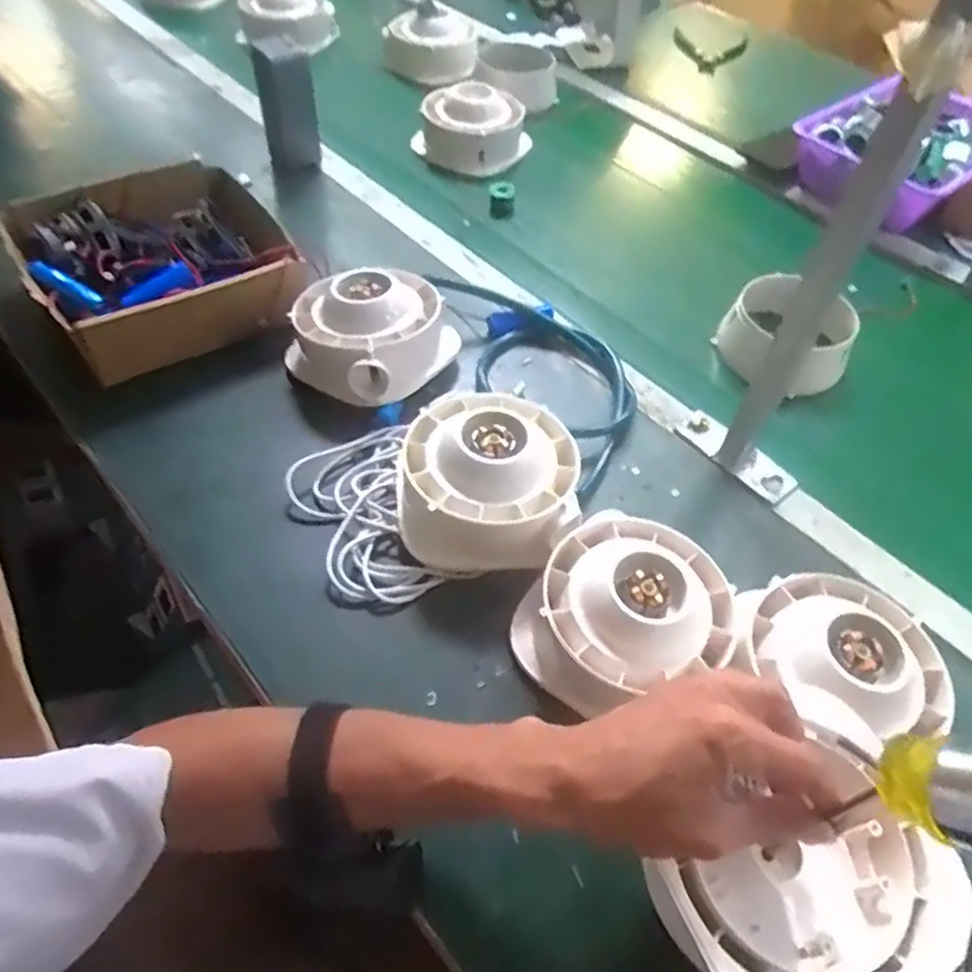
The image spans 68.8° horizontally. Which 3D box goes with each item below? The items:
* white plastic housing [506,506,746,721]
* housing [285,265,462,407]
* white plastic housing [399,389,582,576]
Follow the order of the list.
[{"bbox_3d":[0.095,0.084,0.479,0.132,0.068,0.122,3,52,-3],"label":"white plastic housing"},{"bbox_3d":[-0.103,-0.147,0.655,0.143,0.069,0.137,3,52,-3],"label":"housing"},{"bbox_3d":[0.001,-0.006,0.545,0.132,0.080,0.135,2,52,-4],"label":"white plastic housing"}]

